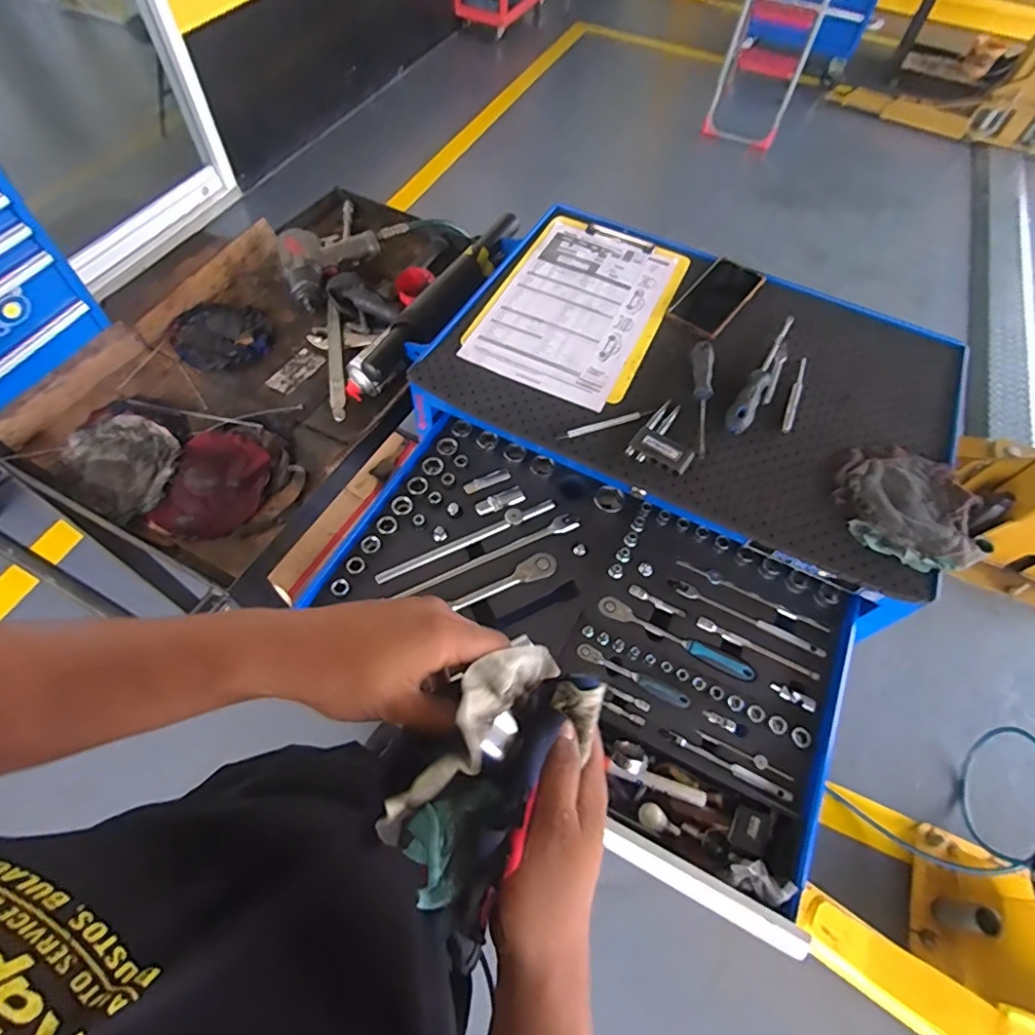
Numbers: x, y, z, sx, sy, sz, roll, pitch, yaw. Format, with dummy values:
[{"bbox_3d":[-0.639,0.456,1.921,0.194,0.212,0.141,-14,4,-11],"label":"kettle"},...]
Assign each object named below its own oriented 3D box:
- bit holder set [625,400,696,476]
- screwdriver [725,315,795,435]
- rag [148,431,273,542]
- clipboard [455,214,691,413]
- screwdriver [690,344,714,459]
[{"bbox_3d":[0.193,-0.100,0.692,0.073,0.012,0.106,32,62,15],"label":"bit holder set"},{"bbox_3d":[0.337,-0.206,0.751,0.031,0.025,0.254,27,61,12],"label":"screwdriver"},{"bbox_3d":[-0.435,-0.049,0.792,0.127,0.029,0.174,7,59,0],"label":"rag"},{"bbox_3d":[0.095,-0.321,0.819,0.238,0.020,0.365,24,60,10],"label":"clipboard"},{"bbox_3d":[0.248,-0.160,0.723,0.027,0.028,0.180,6,59,0],"label":"screwdriver"}]

